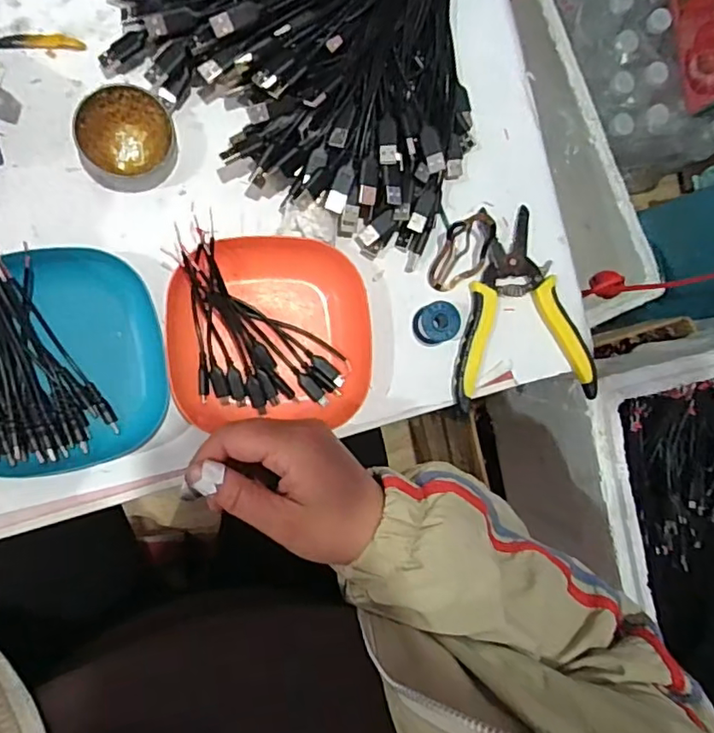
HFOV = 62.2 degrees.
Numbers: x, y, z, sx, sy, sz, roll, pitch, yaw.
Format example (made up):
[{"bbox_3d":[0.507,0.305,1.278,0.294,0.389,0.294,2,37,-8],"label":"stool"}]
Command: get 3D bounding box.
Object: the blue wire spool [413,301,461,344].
[{"bbox_3d":[0.061,-0.033,0.453,0.029,0.026,0.030,0,90,-12],"label":"blue wire spool"}]

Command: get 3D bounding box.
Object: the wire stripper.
[{"bbox_3d":[0.142,-0.043,0.474,0.114,0.014,0.158,8,88,-12],"label":"wire stripper"}]

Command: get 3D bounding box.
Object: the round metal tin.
[{"bbox_3d":[-0.159,-0.158,0.410,0.062,0.026,0.064,0,90,-12],"label":"round metal tin"}]

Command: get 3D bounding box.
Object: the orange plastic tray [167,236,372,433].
[{"bbox_3d":[-0.060,-0.025,0.424,0.138,0.027,0.132,2,89,-12],"label":"orange plastic tray"}]

